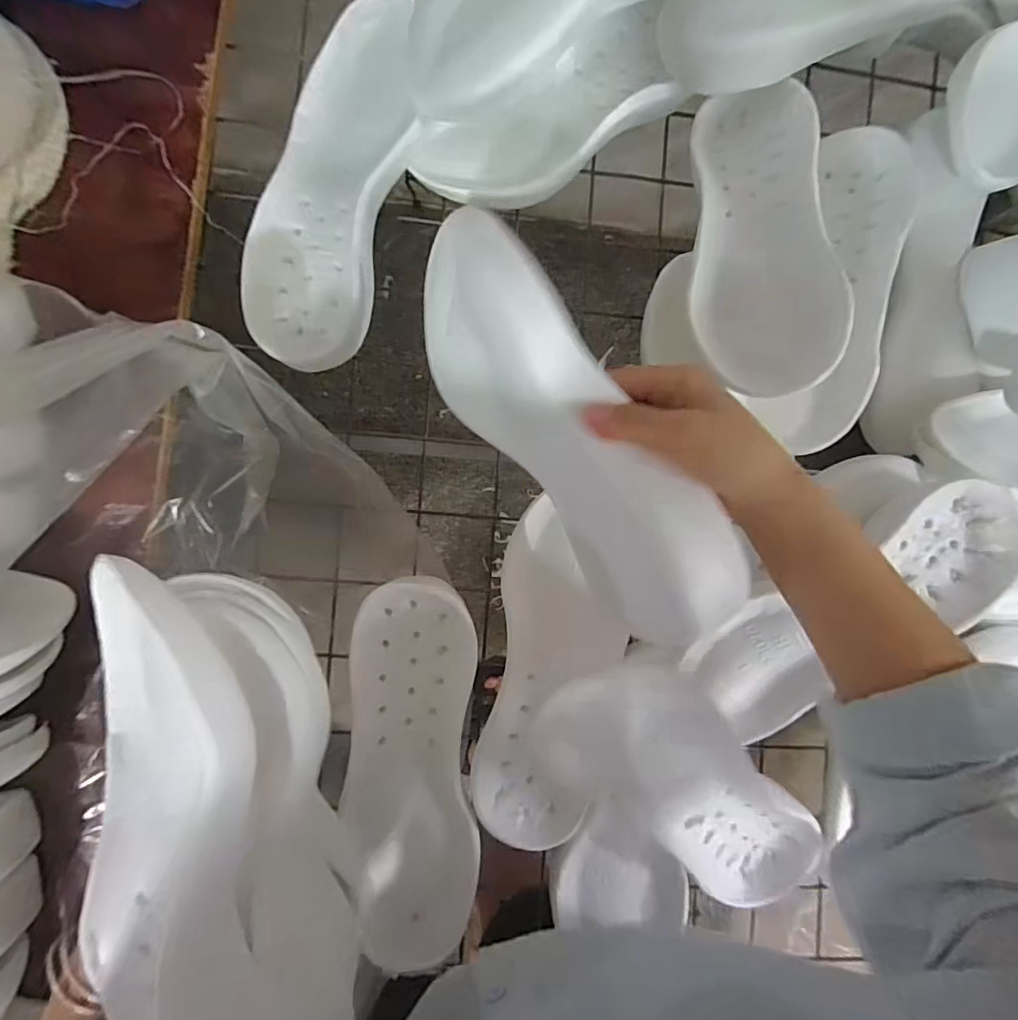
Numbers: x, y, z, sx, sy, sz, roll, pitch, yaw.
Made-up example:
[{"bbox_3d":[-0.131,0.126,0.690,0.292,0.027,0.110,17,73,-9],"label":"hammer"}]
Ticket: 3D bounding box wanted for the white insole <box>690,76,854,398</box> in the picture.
[{"bbox_3d":[0.201,-0.228,0.428,0.105,0.025,0.284,-7,76,23],"label":"white insole"}]

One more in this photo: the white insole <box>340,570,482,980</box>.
[{"bbox_3d":[-0.080,0.210,0.435,0.104,0.026,0.297,-1,90,-6],"label":"white insole"}]

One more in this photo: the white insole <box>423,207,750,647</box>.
[{"bbox_3d":[0.034,-0.049,0.323,0.038,0.111,0.281,-25,78,-37],"label":"white insole"}]

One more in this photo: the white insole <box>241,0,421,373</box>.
[{"bbox_3d":[-0.139,-0.258,0.418,0.106,0.038,0.291,17,88,-6],"label":"white insole"}]

